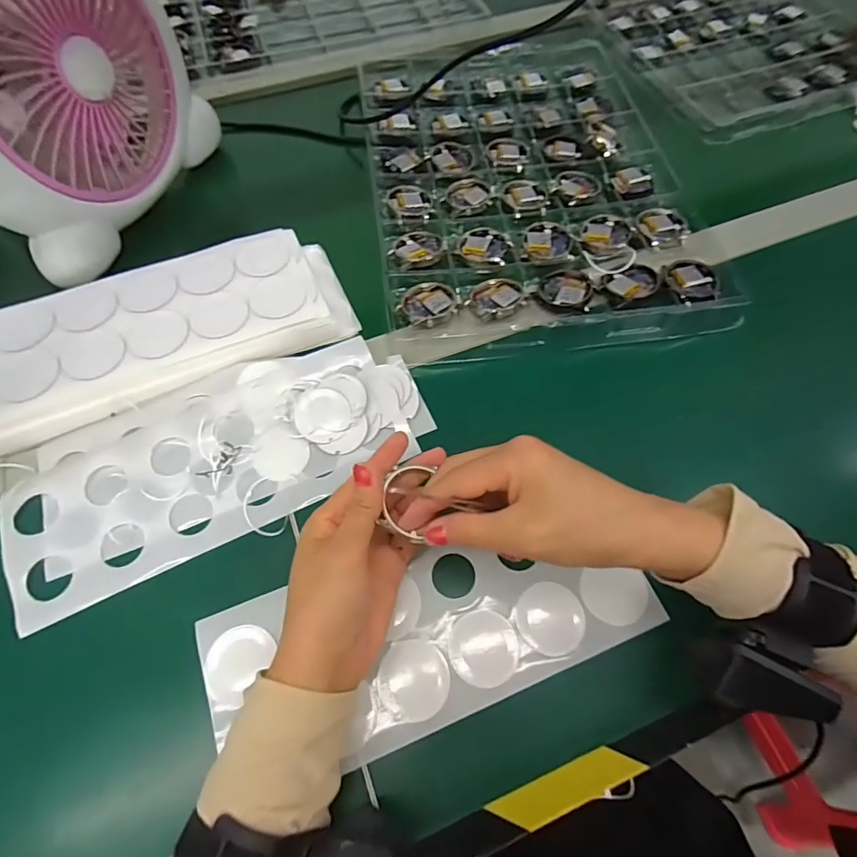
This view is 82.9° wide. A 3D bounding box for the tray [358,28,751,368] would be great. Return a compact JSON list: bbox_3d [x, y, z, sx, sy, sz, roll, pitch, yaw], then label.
[{"bbox_3d":[0.091,-0.263,0.490,0.292,0.016,0.442,-8,63,-3],"label":"tray"}]

